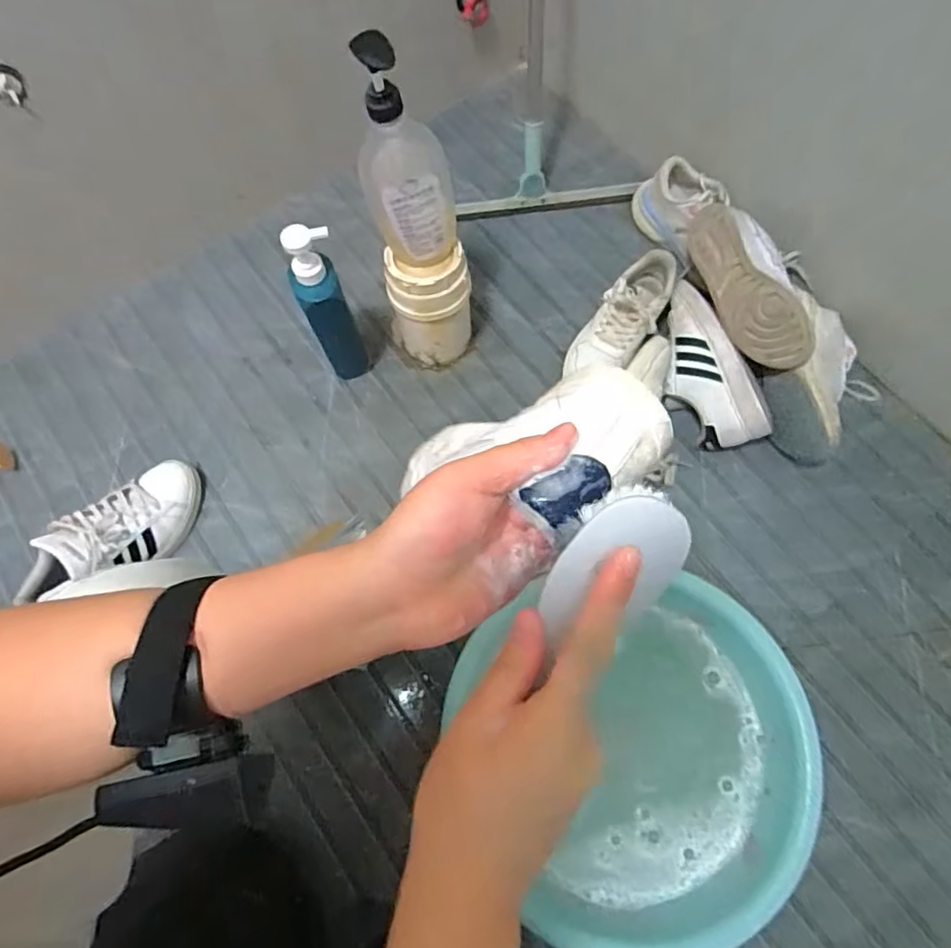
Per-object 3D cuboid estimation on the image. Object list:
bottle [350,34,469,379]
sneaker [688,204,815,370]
[{"bbox_3d":[-0.070,-0.277,0.695,0.116,0.411,0.096,-14,73,-4],"label":"bottle"},{"bbox_3d":[0.387,-0.260,0.793,0.077,0.092,0.257,-17,71,-31],"label":"sneaker"}]

